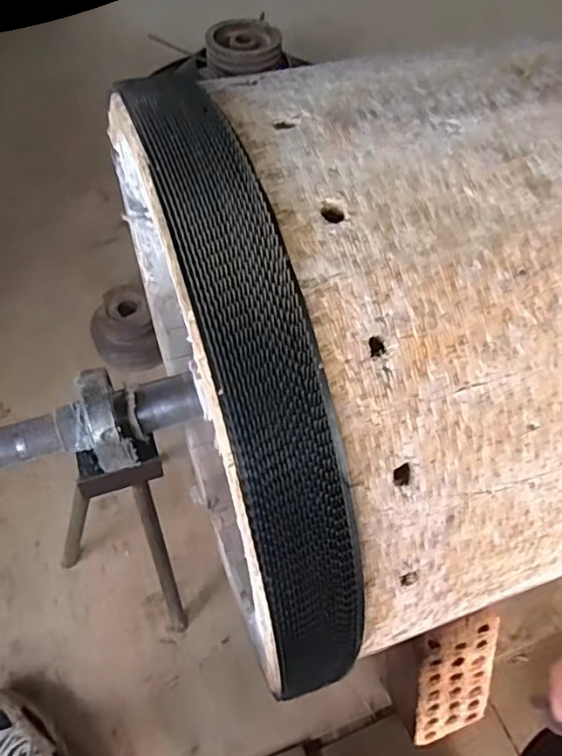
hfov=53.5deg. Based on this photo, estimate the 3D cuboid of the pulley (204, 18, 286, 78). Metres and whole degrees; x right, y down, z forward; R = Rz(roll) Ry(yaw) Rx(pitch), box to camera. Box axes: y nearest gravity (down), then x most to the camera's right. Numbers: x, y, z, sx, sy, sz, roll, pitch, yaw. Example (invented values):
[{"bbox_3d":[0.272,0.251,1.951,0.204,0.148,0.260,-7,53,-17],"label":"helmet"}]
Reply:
[{"bbox_3d":[-0.093,-0.866,1.457,0.197,0.066,0.197,-6,54,-7],"label":"pulley"}]

